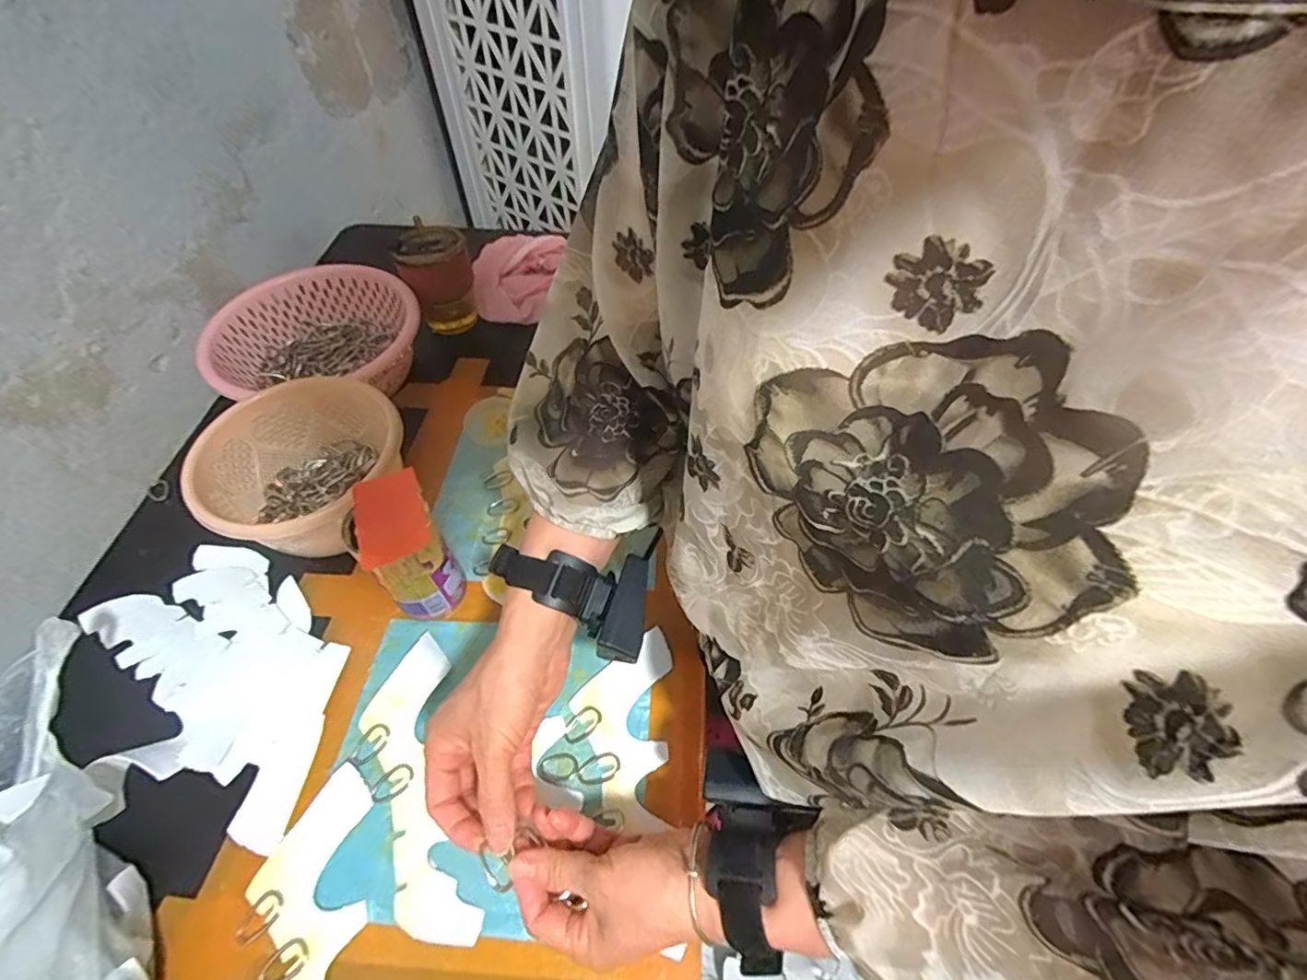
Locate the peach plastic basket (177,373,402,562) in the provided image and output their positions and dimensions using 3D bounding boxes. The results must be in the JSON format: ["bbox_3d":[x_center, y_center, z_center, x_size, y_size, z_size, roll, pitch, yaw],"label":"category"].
[{"bbox_3d":[-0.315,-0.012,0.532,0.165,0.105,0.163,-1,55,1],"label":"peach plastic basket"}]

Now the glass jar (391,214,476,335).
[{"bbox_3d":[-0.264,-0.262,0.705,0.080,0.111,0.087,-12,56,-6],"label":"glass jar"}]

